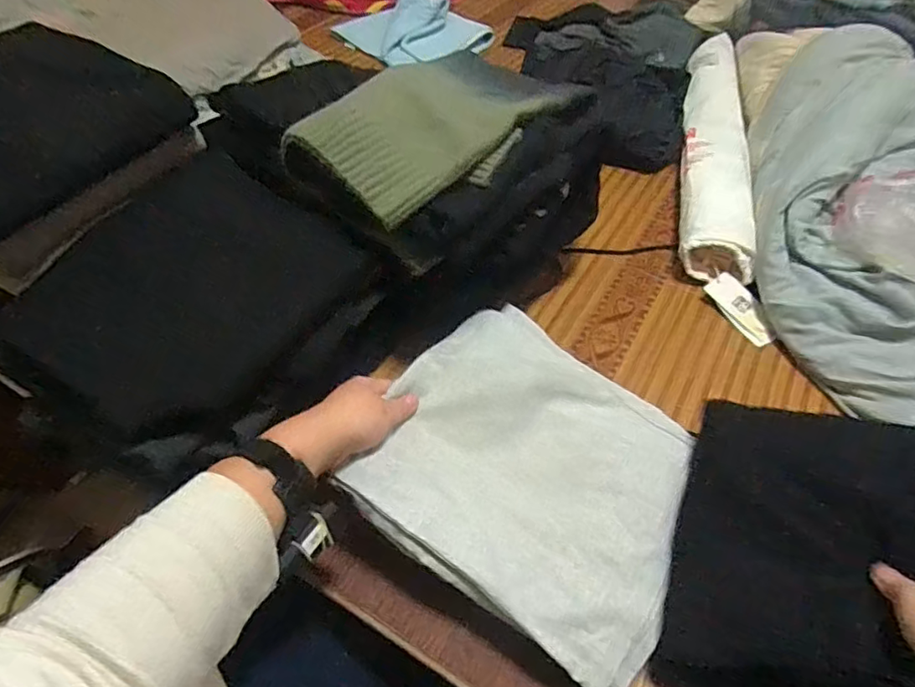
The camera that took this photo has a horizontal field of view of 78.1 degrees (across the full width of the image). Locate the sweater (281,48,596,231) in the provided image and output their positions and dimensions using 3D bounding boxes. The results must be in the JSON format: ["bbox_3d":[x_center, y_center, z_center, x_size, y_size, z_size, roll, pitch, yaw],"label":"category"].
[{"bbox_3d":[-0.020,-0.244,0.624,0.203,0.068,0.295,34,55,23],"label":"sweater"}]

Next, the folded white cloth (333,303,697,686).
[{"bbox_3d":[0.080,0.115,0.552,0.303,0.032,0.289,35,52,11],"label":"folded white cloth"}]

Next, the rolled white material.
[{"bbox_3d":[0.444,-0.361,0.986,0.100,0.071,0.685,13,50,7],"label":"rolled white material"}]

